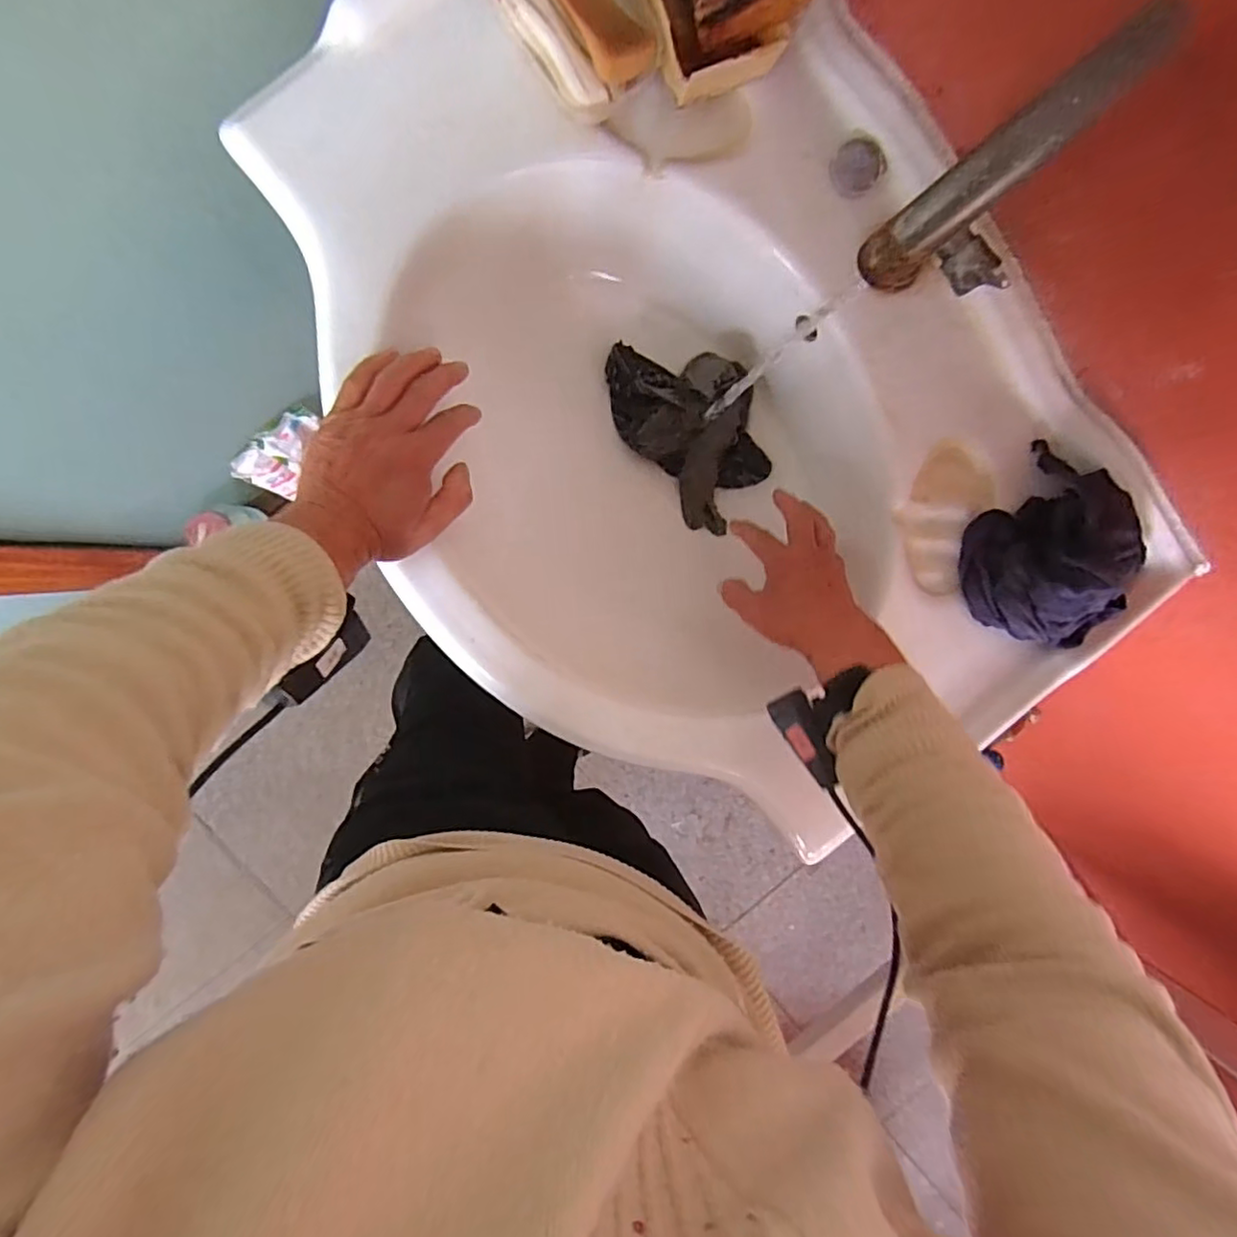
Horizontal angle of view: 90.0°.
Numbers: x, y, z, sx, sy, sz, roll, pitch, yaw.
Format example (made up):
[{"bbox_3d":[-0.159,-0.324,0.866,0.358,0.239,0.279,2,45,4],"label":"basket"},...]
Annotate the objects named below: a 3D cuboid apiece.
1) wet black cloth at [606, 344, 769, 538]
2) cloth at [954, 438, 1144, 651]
[{"bbox_3d":[0.074,-0.167,0.576,0.138,0.052,0.188,-13,96,-5],"label":"wet black cloth"},{"bbox_3d":[0.347,-0.055,0.480,0.124,0.067,0.150,19,93,-8],"label":"cloth"}]

